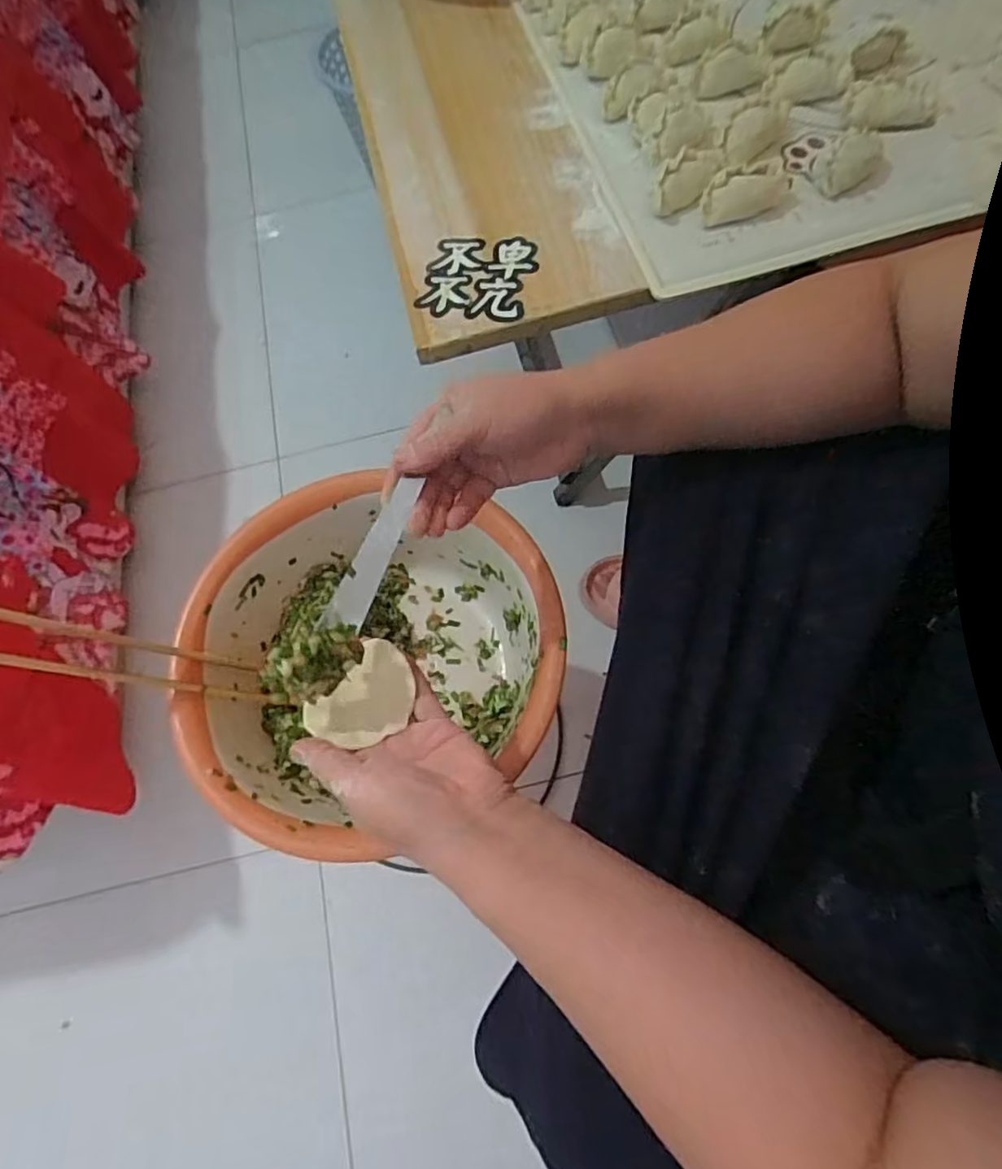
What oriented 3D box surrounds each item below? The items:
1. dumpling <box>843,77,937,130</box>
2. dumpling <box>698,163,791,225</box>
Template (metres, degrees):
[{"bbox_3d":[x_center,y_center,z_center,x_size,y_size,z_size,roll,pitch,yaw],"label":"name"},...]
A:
[{"bbox_3d":[0.267,-0.329,0.430,0.062,0.015,0.035,-7,68,2],"label":"dumpling"},{"bbox_3d":[0.161,-0.257,0.413,0.057,0.017,0.027,-11,68,1],"label":"dumpling"}]

